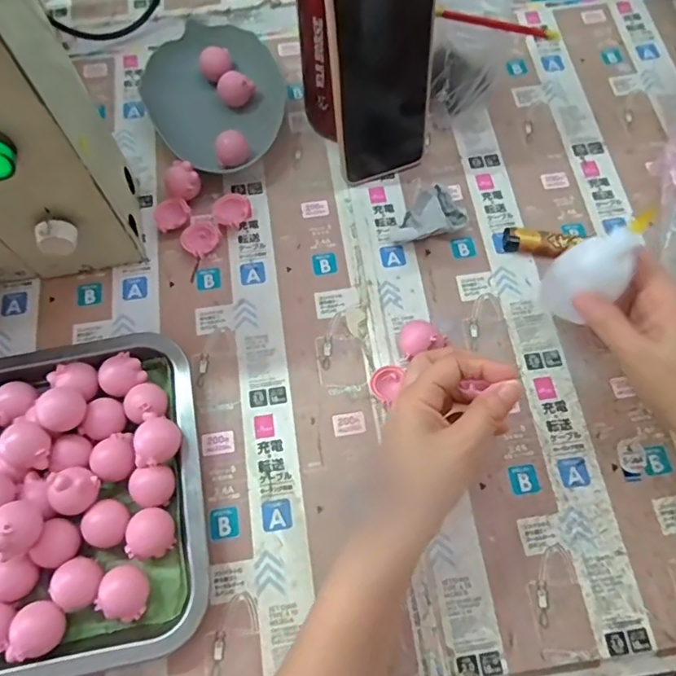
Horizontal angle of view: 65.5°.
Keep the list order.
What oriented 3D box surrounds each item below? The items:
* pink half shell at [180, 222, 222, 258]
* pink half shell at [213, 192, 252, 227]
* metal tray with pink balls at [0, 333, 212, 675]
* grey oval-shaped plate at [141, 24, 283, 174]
[{"bbox_3d":[-0.115,-0.082,0.439,0.029,0.014,0.032,27,72,9],"label":"pink half shell"},{"bbox_3d":[-0.090,-0.108,0.450,0.032,0.012,0.031,9,70,3],"label":"pink half shell"},{"bbox_3d":[-0.249,0.116,0.335,0.314,0.045,0.218,-11,70,-4],"label":"metal tray with pink balls"},{"bbox_3d":[-0.113,-0.221,0.482,0.120,0.029,0.141,-39,75,-13],"label":"grey oval-shaped plate"}]

